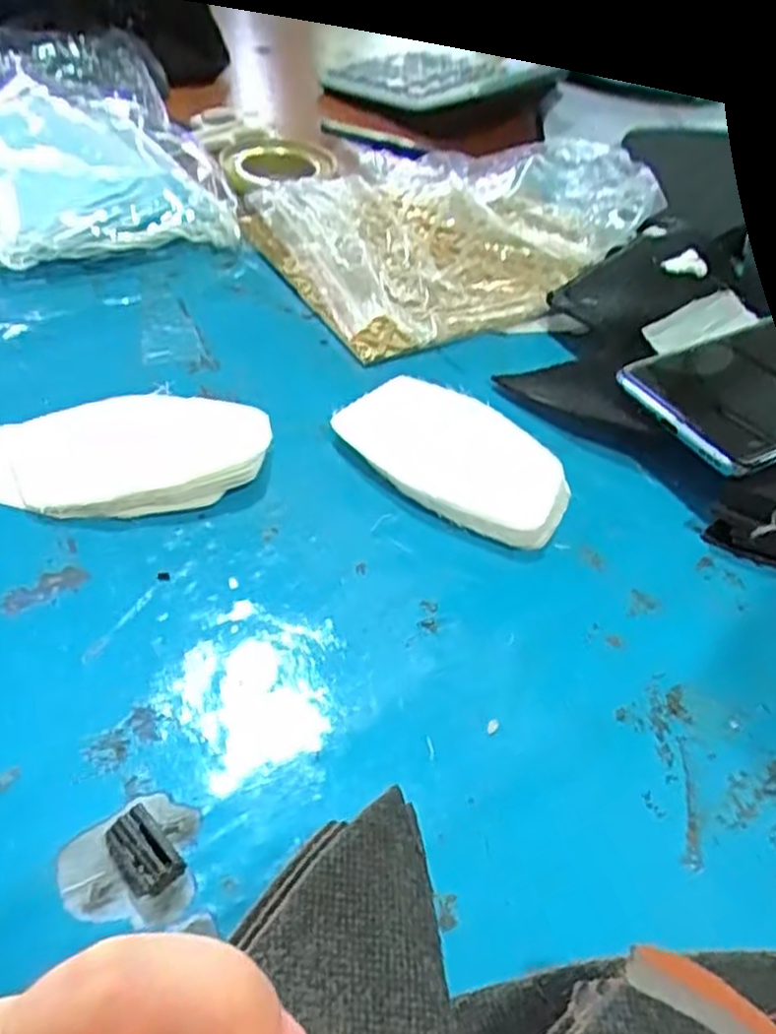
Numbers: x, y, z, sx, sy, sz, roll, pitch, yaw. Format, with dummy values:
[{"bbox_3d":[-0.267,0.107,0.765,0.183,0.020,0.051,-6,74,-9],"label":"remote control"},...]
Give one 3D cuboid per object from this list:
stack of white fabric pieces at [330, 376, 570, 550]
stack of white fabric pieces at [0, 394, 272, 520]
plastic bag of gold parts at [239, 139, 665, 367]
[{"bbox_3d":[0.027,-0.025,0.317,0.097,0.017,0.052,36,52,24],"label":"stack of white fabric pieces"},{"bbox_3d":[-0.098,-0.024,0.304,0.102,0.014,0.058,-14,50,-19],"label":"stack of white fabric pieces"},{"bbox_3d":[0.050,-0.177,0.444,0.232,0.043,0.165,-20,52,-24],"label":"plastic bag of gold parts"}]

